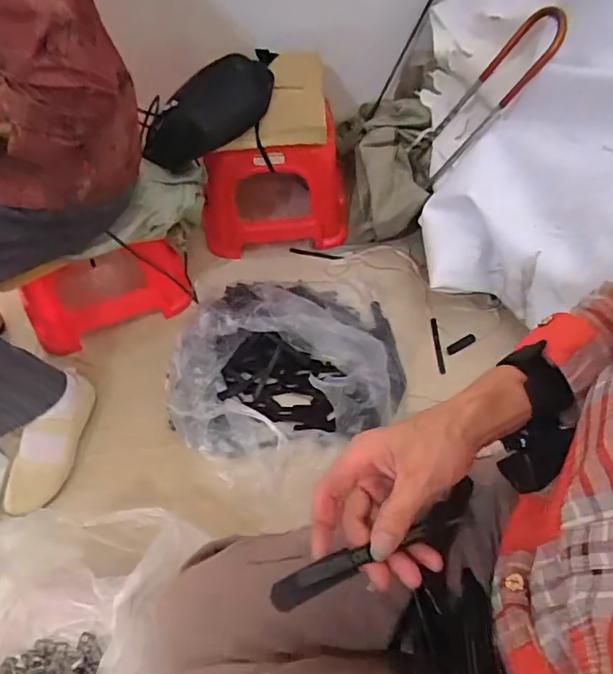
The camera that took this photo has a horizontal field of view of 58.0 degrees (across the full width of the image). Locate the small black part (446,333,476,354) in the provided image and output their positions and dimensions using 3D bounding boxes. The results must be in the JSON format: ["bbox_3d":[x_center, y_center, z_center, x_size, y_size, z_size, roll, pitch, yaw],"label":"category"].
[{"bbox_3d":[0.293,0.013,1.049,0.066,0.008,0.018,-26,57,-16],"label":"small black part"}]

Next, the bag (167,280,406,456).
[{"bbox_3d":[-0.030,0.026,0.969,0.391,0.135,0.360,-5,53,0],"label":"bag"}]

